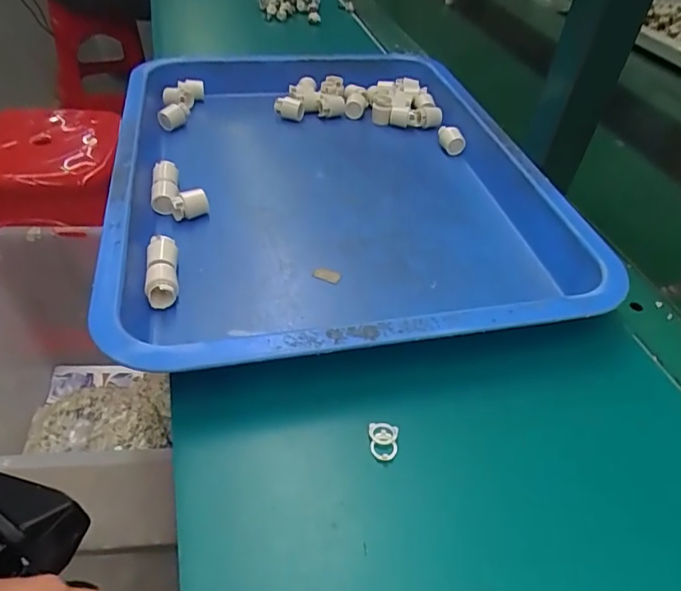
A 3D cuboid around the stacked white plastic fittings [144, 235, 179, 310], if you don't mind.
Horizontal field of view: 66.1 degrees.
[{"bbox_3d":[-0.124,-0.017,0.364,0.021,0.018,0.057,-6,45,-13],"label":"stacked white plastic fittings"}]

